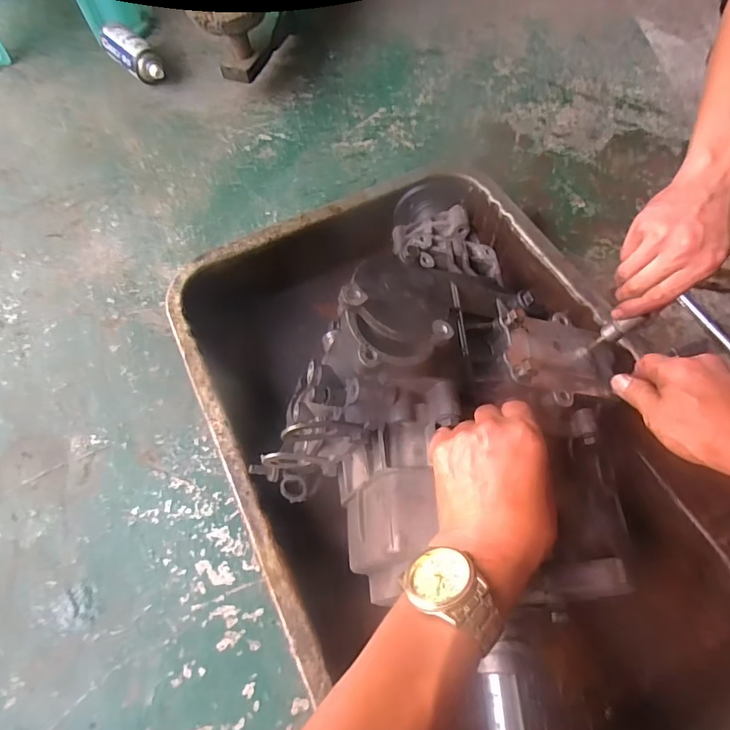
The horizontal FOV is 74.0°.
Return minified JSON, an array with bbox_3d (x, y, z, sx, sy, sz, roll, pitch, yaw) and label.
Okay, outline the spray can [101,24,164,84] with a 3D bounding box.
[{"bbox_3d":[-0.438,-0.576,0.902,0.161,0.062,0.051,40,72,19],"label":"spray can"}]

